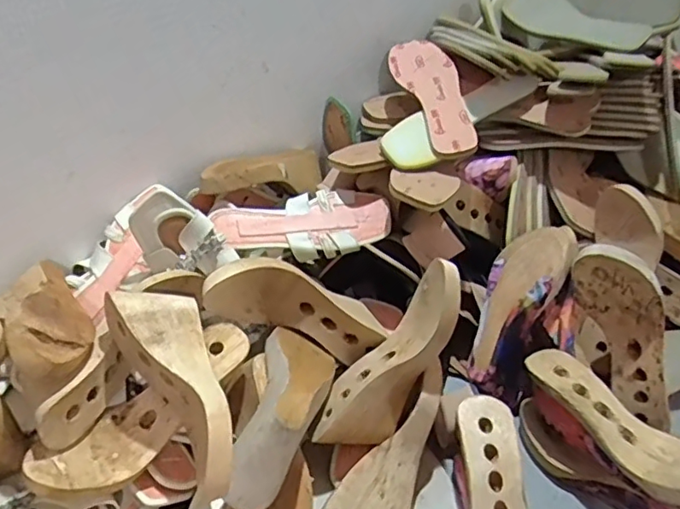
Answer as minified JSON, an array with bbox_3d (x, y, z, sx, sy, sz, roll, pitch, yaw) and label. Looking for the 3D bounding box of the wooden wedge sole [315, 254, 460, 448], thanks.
[{"bbox_3d":[0.059,0.107,0.630,0.068,0.222,0.070,26,11,-45],"label":"wooden wedge sole"}]

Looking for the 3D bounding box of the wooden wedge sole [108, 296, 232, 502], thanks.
[{"bbox_3d":[-0.145,0.125,0.561,0.080,0.082,0.219,-22,54,-28],"label":"wooden wedge sole"}]

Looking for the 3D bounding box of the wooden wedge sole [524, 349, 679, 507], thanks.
[{"bbox_3d":[0.291,0.167,0.592,0.079,0.047,0.236,-22,41,-29],"label":"wooden wedge sole"}]

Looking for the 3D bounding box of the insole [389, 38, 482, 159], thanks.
[{"bbox_3d":[0.133,-0.229,0.813,0.079,0.016,0.237,-20,56,-1],"label":"insole"}]

